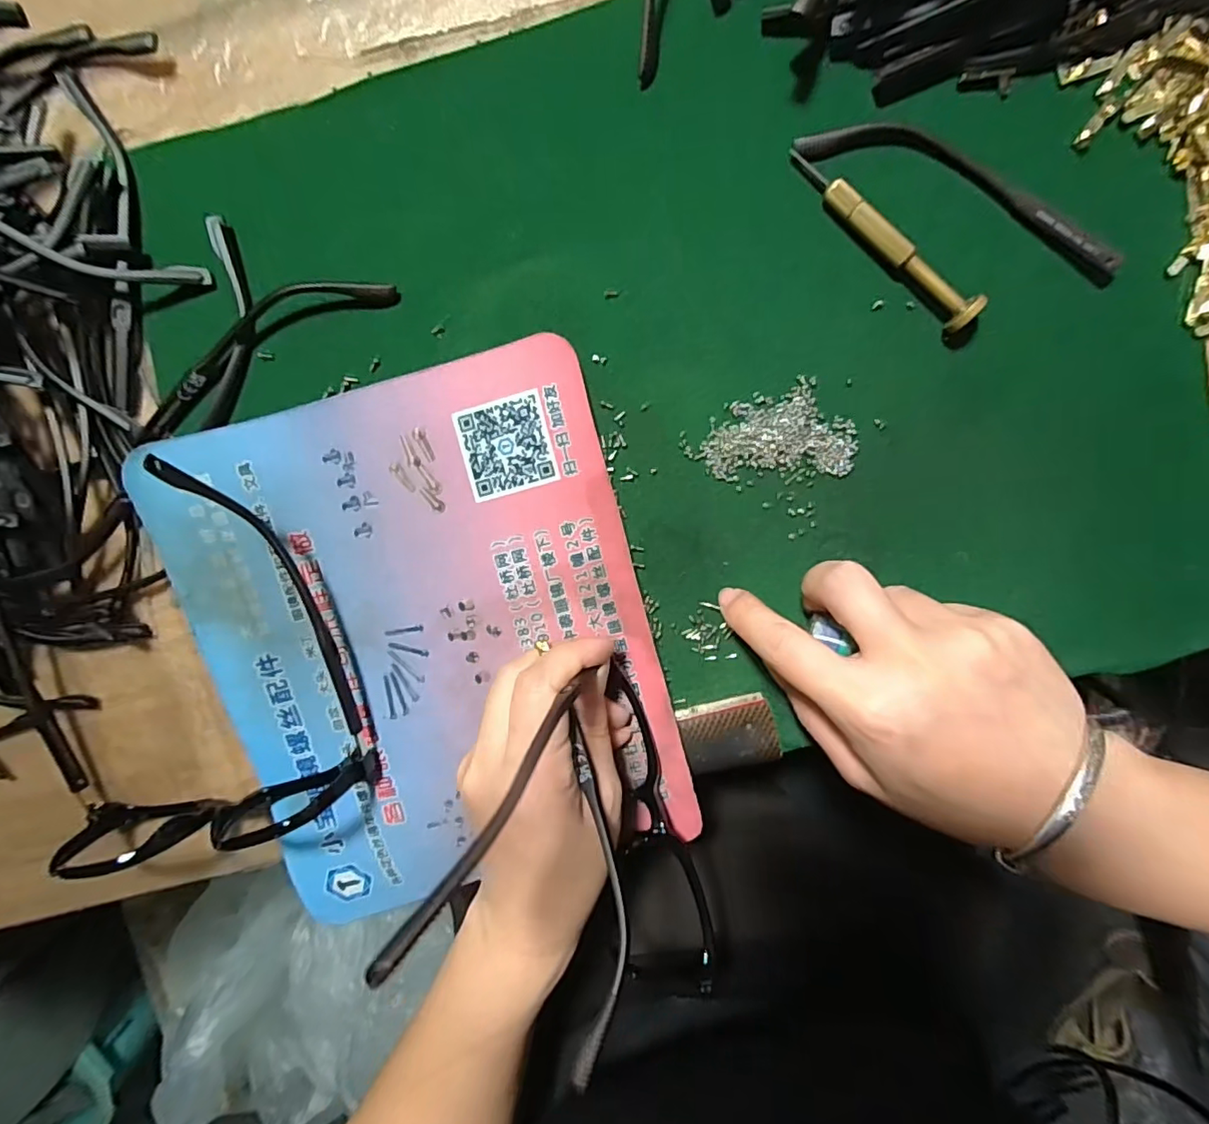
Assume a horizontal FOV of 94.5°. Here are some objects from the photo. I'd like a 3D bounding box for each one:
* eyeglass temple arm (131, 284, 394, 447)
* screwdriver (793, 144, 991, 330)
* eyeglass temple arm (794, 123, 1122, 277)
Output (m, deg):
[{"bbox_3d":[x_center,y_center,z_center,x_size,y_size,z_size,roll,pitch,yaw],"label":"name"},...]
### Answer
[{"bbox_3d":[-0.148,-0.092,0.234,0.125,0.010,0.025,-28,96,6],"label":"eyeglass temple arm"},{"bbox_3d":[0.107,-0.125,0.215,0.093,0.014,0.010,43,98,-4],"label":"screwdriver"},{"bbox_3d":[0.138,-0.144,0.214,0.129,0.009,0.023,22,98,-1],"label":"eyeglass temple arm"}]

